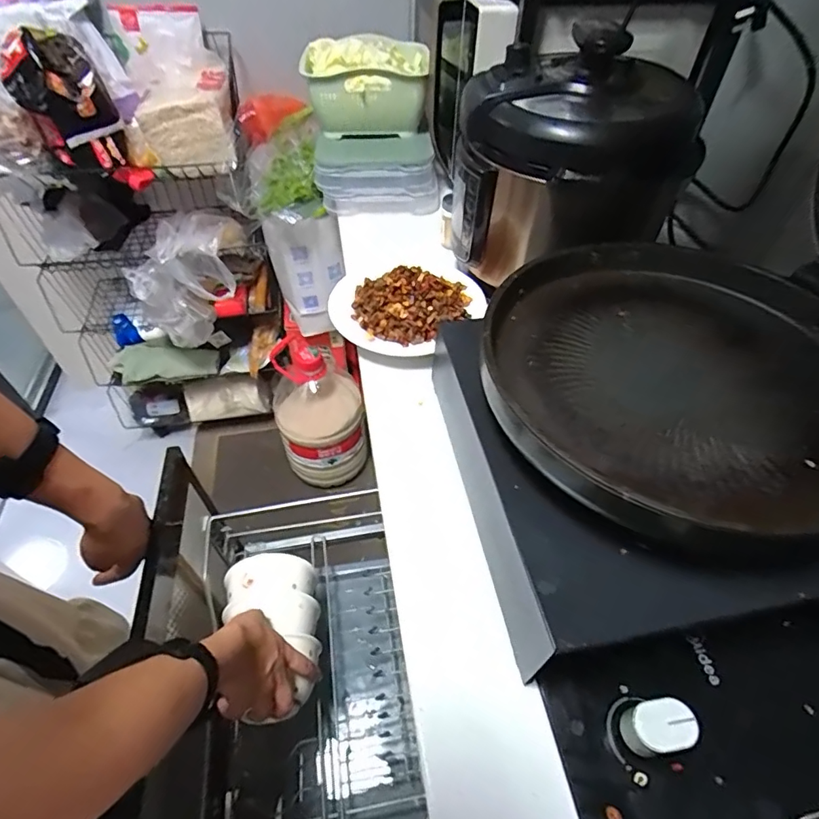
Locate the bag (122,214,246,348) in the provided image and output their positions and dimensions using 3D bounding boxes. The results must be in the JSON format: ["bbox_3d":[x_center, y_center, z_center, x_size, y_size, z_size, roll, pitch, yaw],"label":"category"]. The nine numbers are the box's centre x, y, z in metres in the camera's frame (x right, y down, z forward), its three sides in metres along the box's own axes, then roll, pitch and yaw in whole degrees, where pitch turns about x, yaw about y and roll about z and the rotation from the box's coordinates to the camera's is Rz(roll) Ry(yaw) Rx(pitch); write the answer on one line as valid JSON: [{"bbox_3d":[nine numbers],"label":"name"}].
[{"bbox_3d":[-0.471,-0.279,1.095,0.245,0.257,0.131,-22,52,-20],"label":"bag"}]

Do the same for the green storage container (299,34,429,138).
[{"bbox_3d":[-0.077,-0.593,0.896,0.215,0.119,0.190,-1,48,-2],"label":"green storage container"}]

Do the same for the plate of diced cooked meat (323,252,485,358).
[{"bbox_3d":[-0.004,-0.143,0.656,0.204,0.055,0.168,5,48,4],"label":"plate of diced cooked meat"}]

